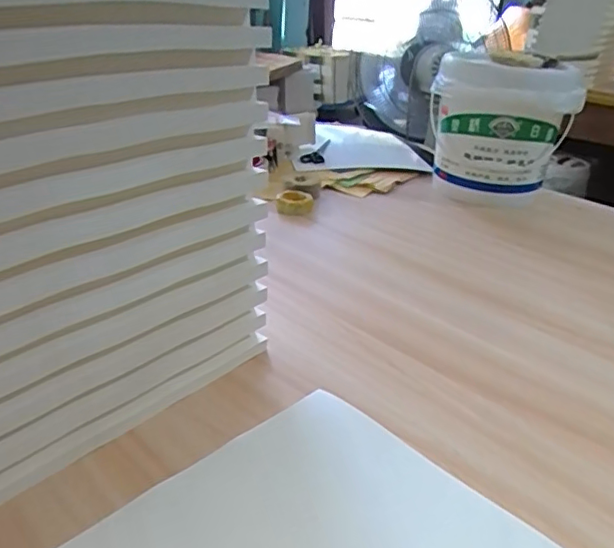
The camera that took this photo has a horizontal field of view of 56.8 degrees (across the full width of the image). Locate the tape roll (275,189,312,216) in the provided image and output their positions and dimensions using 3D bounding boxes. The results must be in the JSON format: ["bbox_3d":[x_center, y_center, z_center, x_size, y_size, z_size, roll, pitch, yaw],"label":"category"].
[{"bbox_3d":[-0.023,-0.132,1.039,0.065,0.027,0.065,2,28,-2],"label":"tape roll"}]

